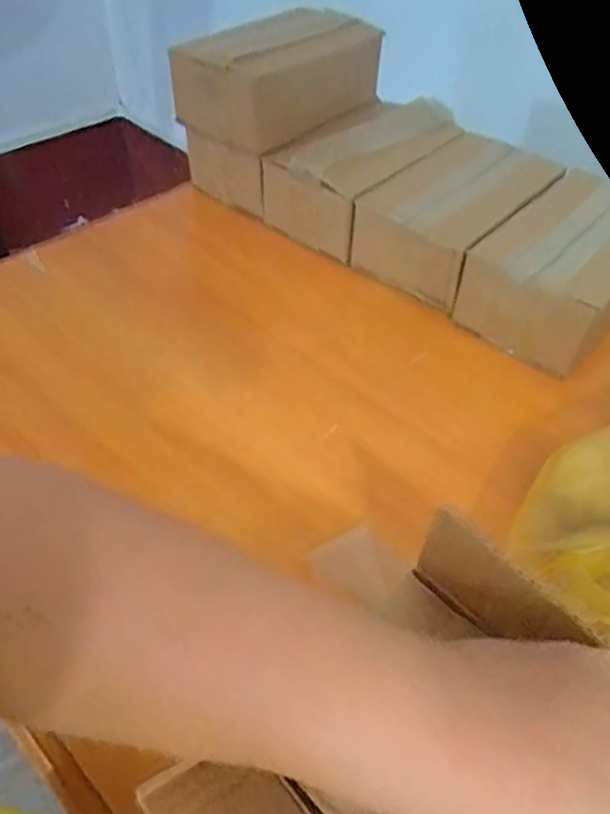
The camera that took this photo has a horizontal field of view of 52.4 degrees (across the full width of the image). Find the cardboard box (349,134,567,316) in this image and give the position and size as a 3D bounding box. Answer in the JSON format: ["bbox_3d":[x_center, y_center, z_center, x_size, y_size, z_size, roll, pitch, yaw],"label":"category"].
[{"bbox_3d":[0.147,-0.188,0.612,0.119,0.067,0.208,31,52,25],"label":"cardboard box"}]

